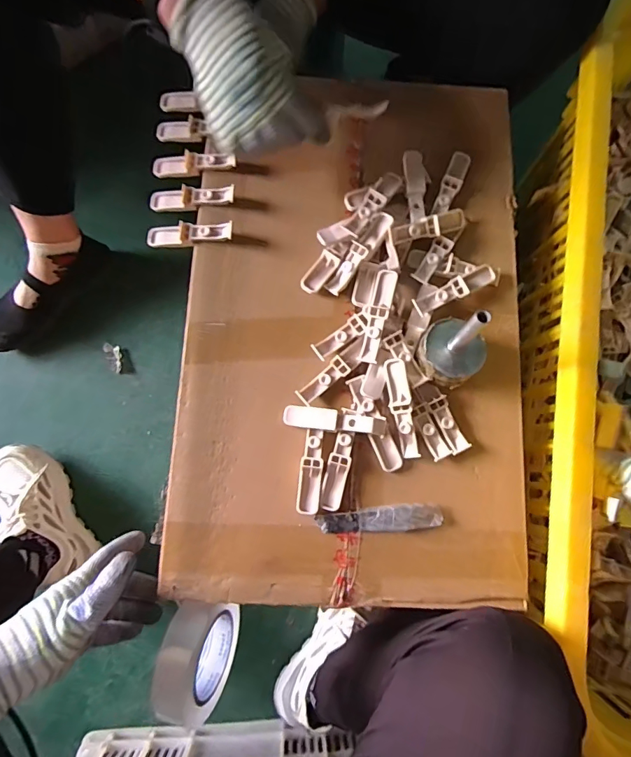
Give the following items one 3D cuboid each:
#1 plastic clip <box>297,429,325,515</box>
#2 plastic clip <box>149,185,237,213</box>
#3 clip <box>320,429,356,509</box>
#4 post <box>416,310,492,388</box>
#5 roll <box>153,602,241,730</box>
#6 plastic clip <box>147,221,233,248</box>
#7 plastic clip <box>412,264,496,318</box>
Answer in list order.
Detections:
[{"bbox_3d":[-0.004,0.092,0.444,0.022,0.010,0.081,6,79,-1],"label":"plastic clip"},{"bbox_3d":[-0.137,-0.203,0.498,0.097,0.021,0.027,3,76,19],"label":"plastic clip"},{"bbox_3d":[0.022,0.091,0.444,0.021,0.009,0.082,16,79,1],"label":"clip"},{"bbox_3d":[0.133,-0.028,0.436,0.059,0.077,0.059,0,79,-2],"label":"post"},{"bbox_3d":[-0.115,0.276,0.454,0.058,0.090,0.108,12,79,0],"label":"roll"},{"bbox_3d":[-0.137,-0.159,0.491,0.097,0.018,0.026,0,77,17],"label":"plastic clip"},{"bbox_3d":[0.147,-0.093,0.478,0.097,0.019,0.022,-29,81,-7],"label":"plastic clip"}]

